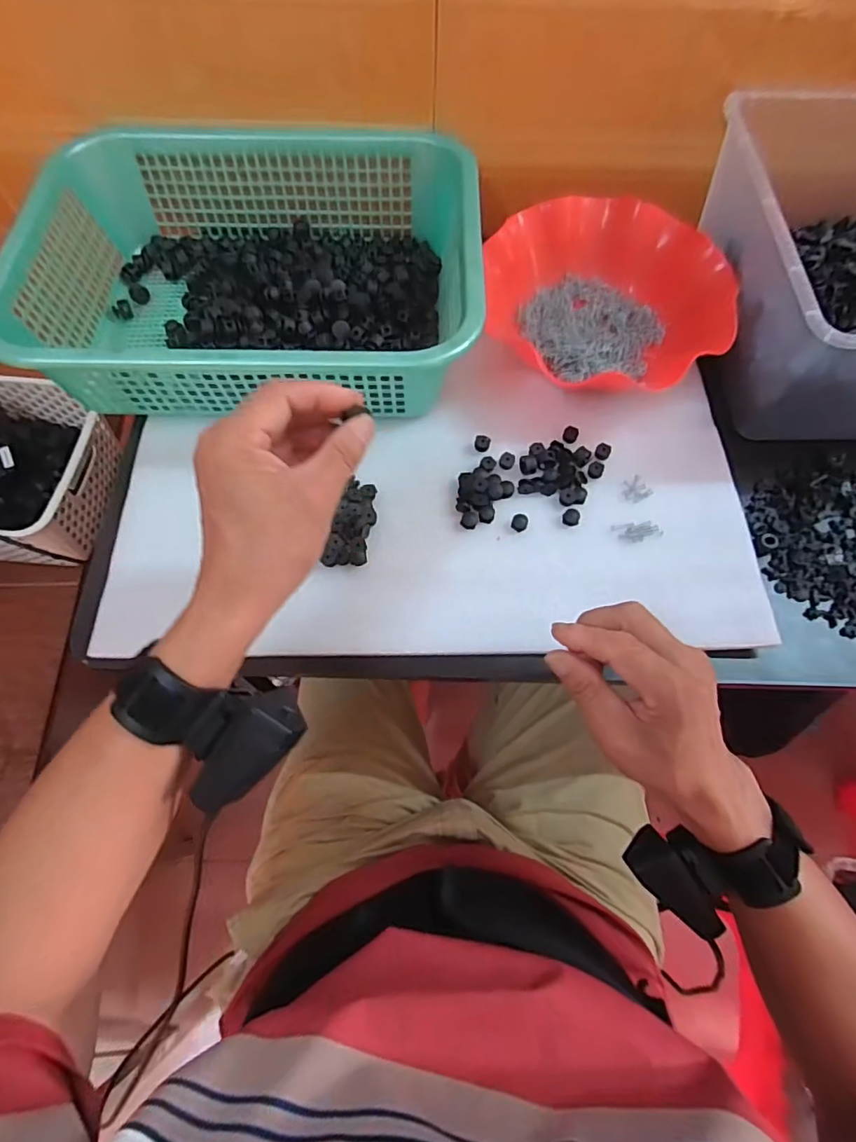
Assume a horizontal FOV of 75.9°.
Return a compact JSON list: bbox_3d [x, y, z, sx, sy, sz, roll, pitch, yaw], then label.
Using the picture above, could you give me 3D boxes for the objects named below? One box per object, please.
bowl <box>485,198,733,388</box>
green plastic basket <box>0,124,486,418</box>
[{"bbox_3d":[0.162,-0.249,0.513,0.203,0.061,0.224,-37,73,-15],"label":"bowl"},{"bbox_3d":[-0.144,-0.277,0.499,0.371,0.094,0.292,3,67,0],"label":"green plastic basket"}]

